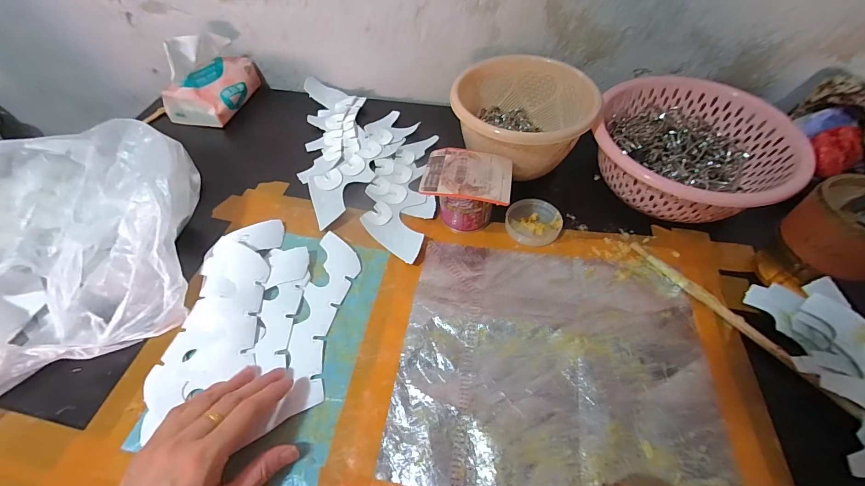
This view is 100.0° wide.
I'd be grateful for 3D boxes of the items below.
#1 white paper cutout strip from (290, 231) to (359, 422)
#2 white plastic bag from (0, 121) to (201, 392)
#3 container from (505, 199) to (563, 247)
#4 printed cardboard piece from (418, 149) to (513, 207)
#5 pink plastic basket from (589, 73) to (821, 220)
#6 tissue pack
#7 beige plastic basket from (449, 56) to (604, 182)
[{"bbox_3d":[-0.114,0.073,0.378,0.048,0.004,0.191,5,54,1],"label":"white paper cutout strip"},{"bbox_3d":[-0.390,-0.001,0.368,0.263,0.113,0.284,-24,56,-16],"label":"white plastic bag"},{"bbox_3d":[0.122,-0.025,0.439,0.065,0.019,0.057,13,54,11],"label":"container"},{"bbox_3d":[0.040,-0.078,0.406,0.096,0.007,0.072,9,53,8],"label":"printed cardboard piece"},{"bbox_3d":[0.309,-0.115,0.445,0.213,0.072,0.194,31,60,23],"label":"pink plastic basket"},{"bbox_3d":[-0.358,-0.267,0.573,0.096,0.099,0.136,9,53,8],"label":"tissue pack"},{"bbox_3d":[0.111,-0.162,0.470,0.171,0.082,0.152,-3,53,-1],"label":"beige plastic basket"}]

